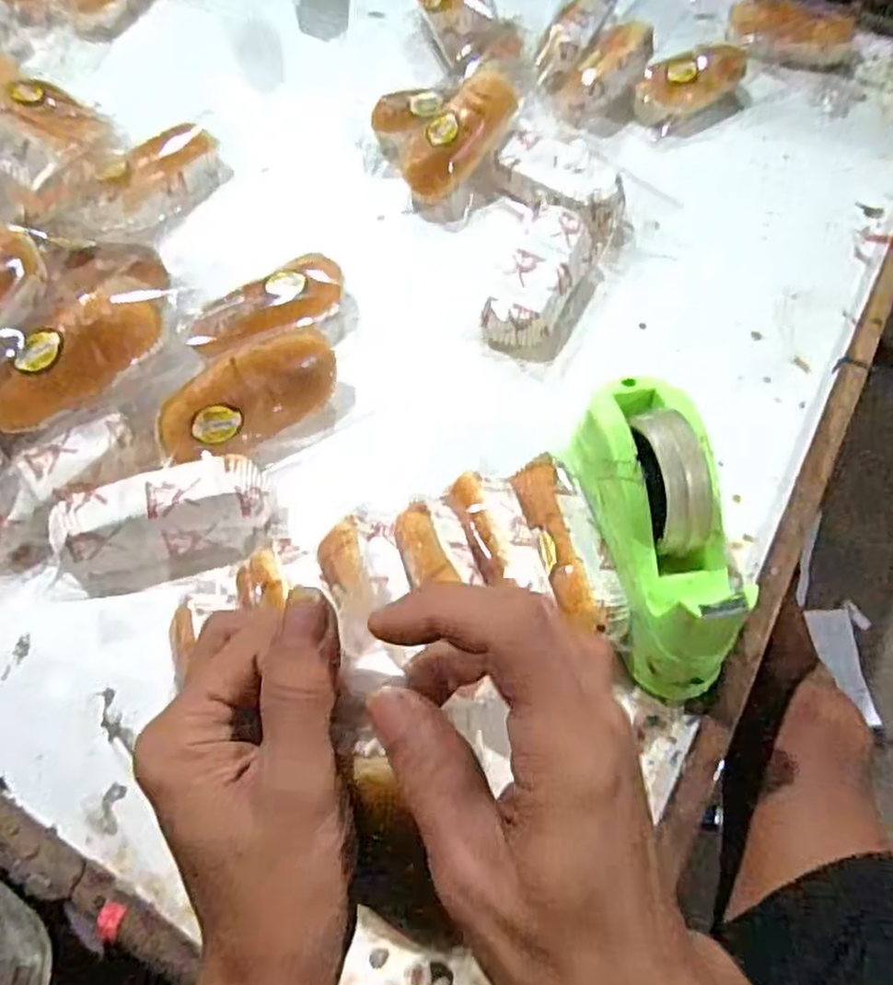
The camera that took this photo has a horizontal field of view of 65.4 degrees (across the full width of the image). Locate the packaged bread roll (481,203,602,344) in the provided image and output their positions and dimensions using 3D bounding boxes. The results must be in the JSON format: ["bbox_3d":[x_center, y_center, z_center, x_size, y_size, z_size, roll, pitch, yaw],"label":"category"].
[{"bbox_3d":[0.086,-0.199,0.637,0.072,0.049,0.164,25,63,12],"label":"packaged bread roll"}]

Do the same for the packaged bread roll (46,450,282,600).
[{"bbox_3d":[-0.202,0.025,0.499,0.153,0.064,0.061,-15,62,-9],"label":"packaged bread roll"}]

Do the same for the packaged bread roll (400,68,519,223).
[{"bbox_3d":[0.011,-0.356,0.692,0.084,0.053,0.167,28,80,13],"label":"packaged bread roll"}]

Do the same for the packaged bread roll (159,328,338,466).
[{"bbox_3d":[-0.157,-0.076,0.546,0.144,0.067,0.042,-35,24,-22],"label":"packaged bread roll"}]

